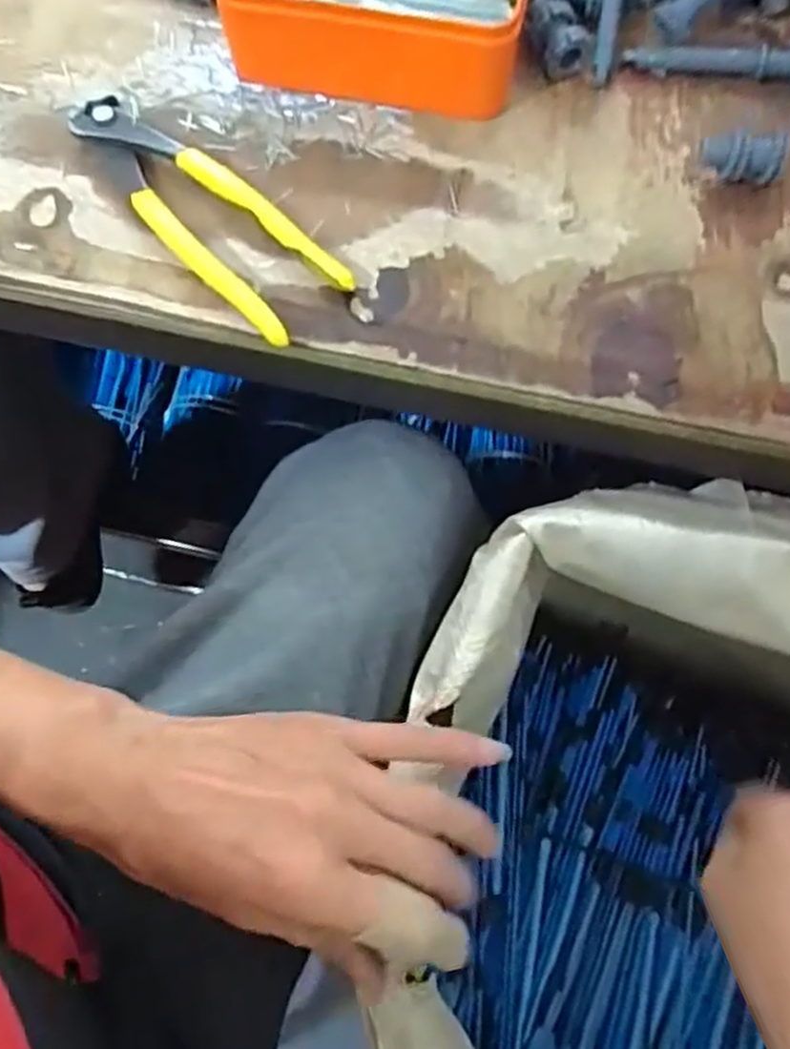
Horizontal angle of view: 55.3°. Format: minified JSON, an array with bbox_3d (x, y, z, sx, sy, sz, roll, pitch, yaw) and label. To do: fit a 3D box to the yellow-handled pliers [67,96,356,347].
[{"bbox_3d":[-0.095,-0.151,0.363,0.162,0.013,0.048,42,77,14],"label":"yellow-handled pliers"}]

